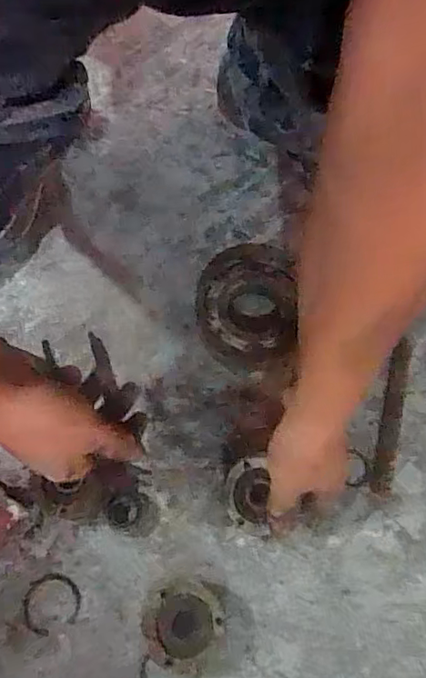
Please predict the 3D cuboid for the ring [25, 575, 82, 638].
[{"bbox_3d":[-0.139,0.226,0.462,0.048,0.004,0.044,0,70,-1],"label":"ring"}]

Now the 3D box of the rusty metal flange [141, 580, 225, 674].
[{"bbox_3d":[-0.024,0.233,0.446,0.062,0.033,0.066,0,70,-1],"label":"rusty metal flange"}]

